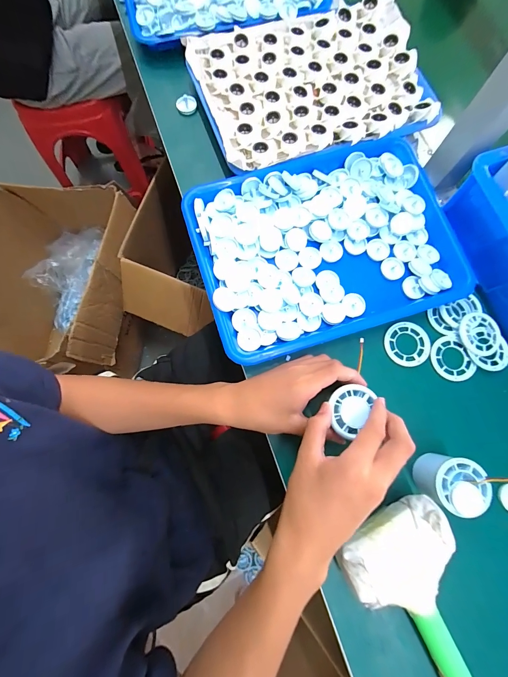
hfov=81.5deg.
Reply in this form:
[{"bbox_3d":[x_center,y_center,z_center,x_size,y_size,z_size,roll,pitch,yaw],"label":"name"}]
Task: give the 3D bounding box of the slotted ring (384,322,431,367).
[{"bbox_3d":[0.200,0.006,0.383,0.058,0.004,0.058,0,77,-2],"label":"slotted ring"}]

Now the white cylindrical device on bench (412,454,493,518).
[{"bbox_3d":[0.216,0.157,0.327,0.051,0.057,0.053,0,77,-2],"label":"white cylindrical device on bench"}]

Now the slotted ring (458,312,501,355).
[{"bbox_3d":[0.295,-0.006,0.382,0.051,0.004,0.055,0,79,-1],"label":"slotted ring"}]

